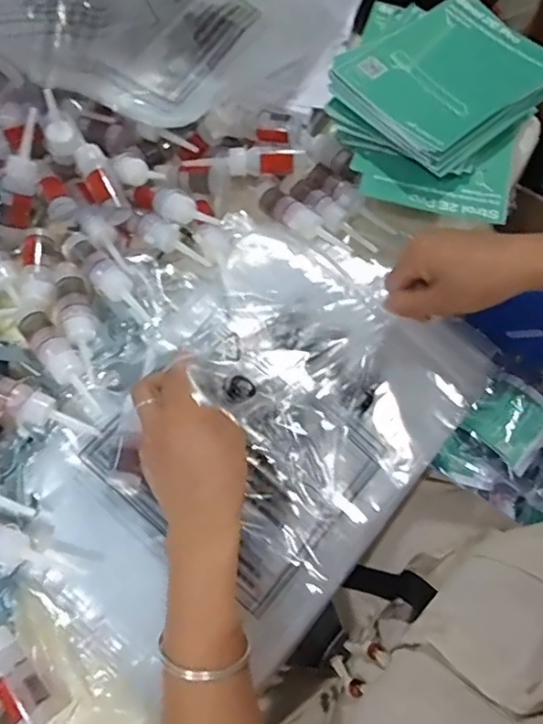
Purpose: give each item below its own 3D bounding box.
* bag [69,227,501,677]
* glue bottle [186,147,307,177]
[{"bbox_3d":[0.017,0.024,0.485,0.244,0.048,0.322,35,71,12],"label":"bag"},{"bbox_3d":[-0.026,-0.182,0.525,0.103,0.022,0.019,2,68,-1],"label":"glue bottle"}]

